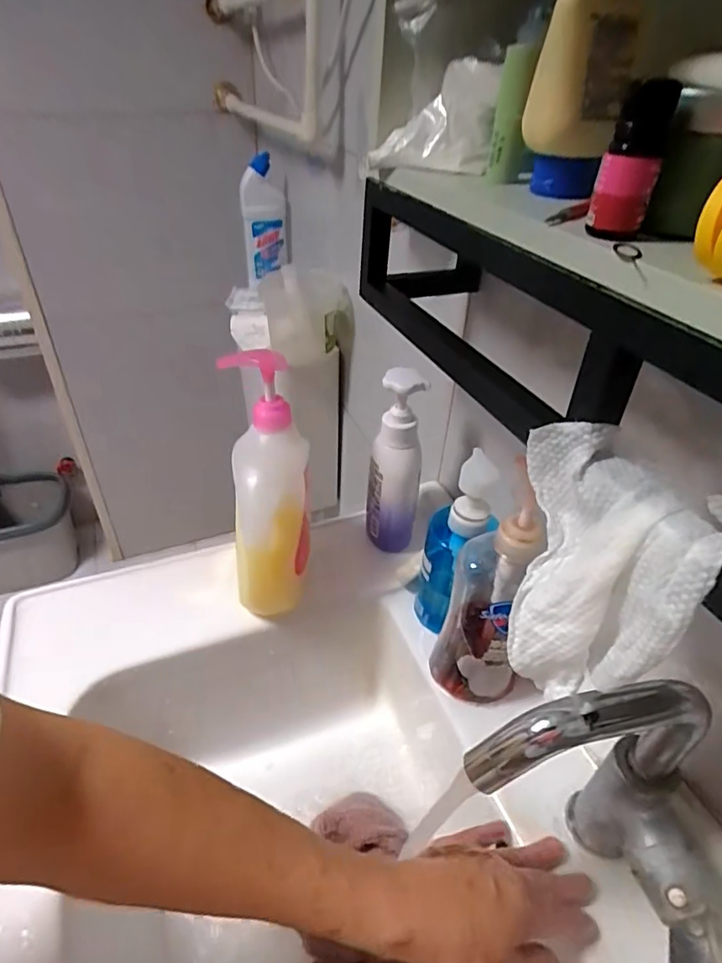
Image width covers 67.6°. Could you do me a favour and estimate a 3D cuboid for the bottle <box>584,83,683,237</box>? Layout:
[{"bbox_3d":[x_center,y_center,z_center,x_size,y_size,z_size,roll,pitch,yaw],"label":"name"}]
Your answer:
[{"bbox_3d":[0.118,-0.137,0.236,0.023,0.058,0.018,19,42,19],"label":"bottle"}]

